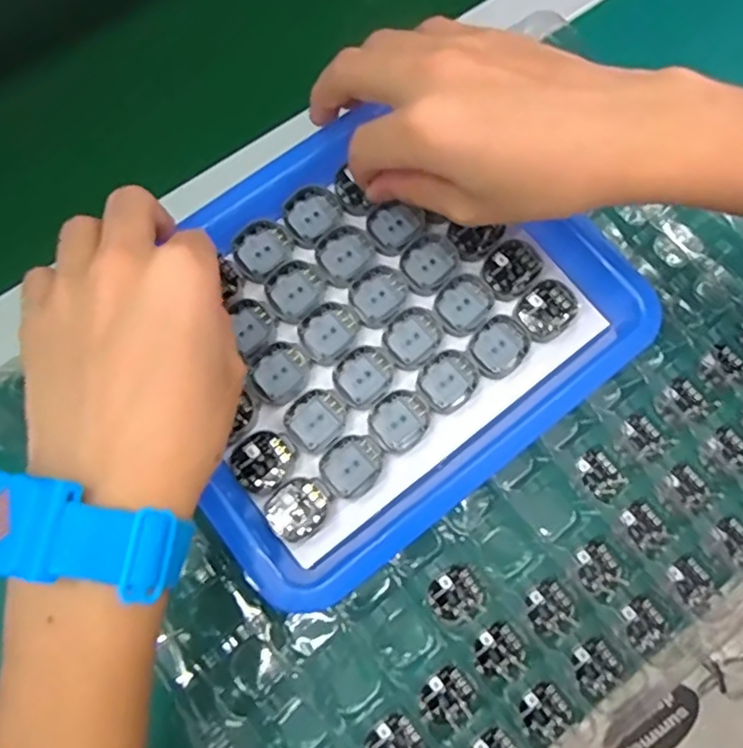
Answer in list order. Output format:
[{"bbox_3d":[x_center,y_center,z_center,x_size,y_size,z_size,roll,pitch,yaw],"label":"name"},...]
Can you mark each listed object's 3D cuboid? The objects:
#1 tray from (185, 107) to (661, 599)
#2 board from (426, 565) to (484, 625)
[{"bbox_3d":[-0.002,-0.024,0.291,0.206,0.023,0.177,-37,79,-10],"label":"tray"},{"bbox_3d":[0.040,0.104,0.295,0.026,0.004,0.024,0,75,-1],"label":"board"}]

